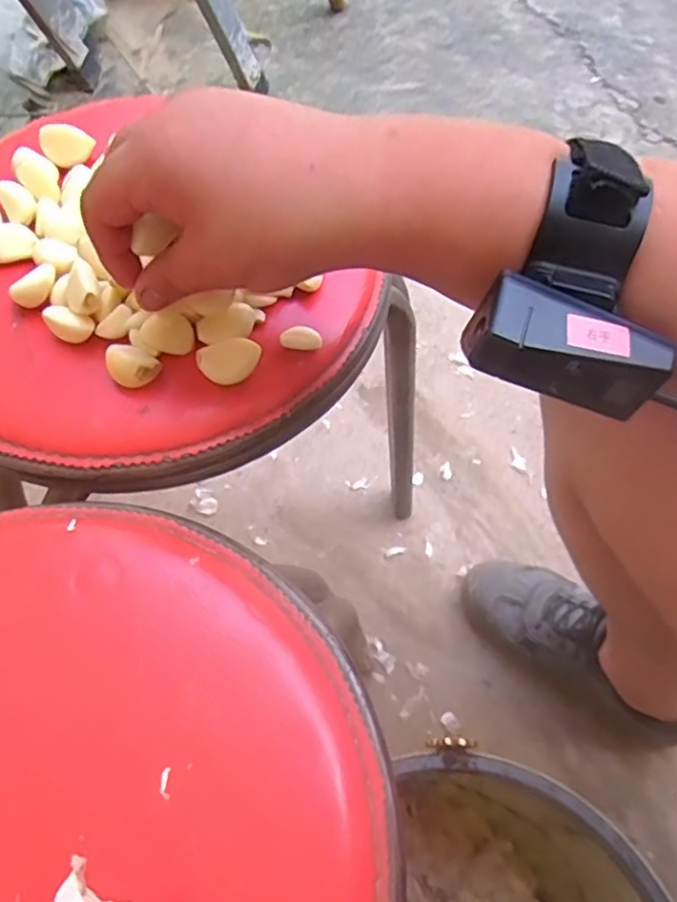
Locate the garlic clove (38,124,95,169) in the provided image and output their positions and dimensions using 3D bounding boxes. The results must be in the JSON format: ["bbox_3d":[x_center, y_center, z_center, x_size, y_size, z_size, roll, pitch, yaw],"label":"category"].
[{"bbox_3d":[-0.165,-0.186,0.394,0.030,0.018,0.014,-5,63,-4],"label":"garlic clove"}]

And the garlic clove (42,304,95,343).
[{"bbox_3d":[-0.140,-0.066,0.337,0.024,0.011,0.014,23,64,10],"label":"garlic clove"}]

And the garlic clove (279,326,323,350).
[{"bbox_3d":[-0.019,-0.059,0.340,0.022,0.006,0.011,-2,62,-3],"label":"garlic clove"}]

